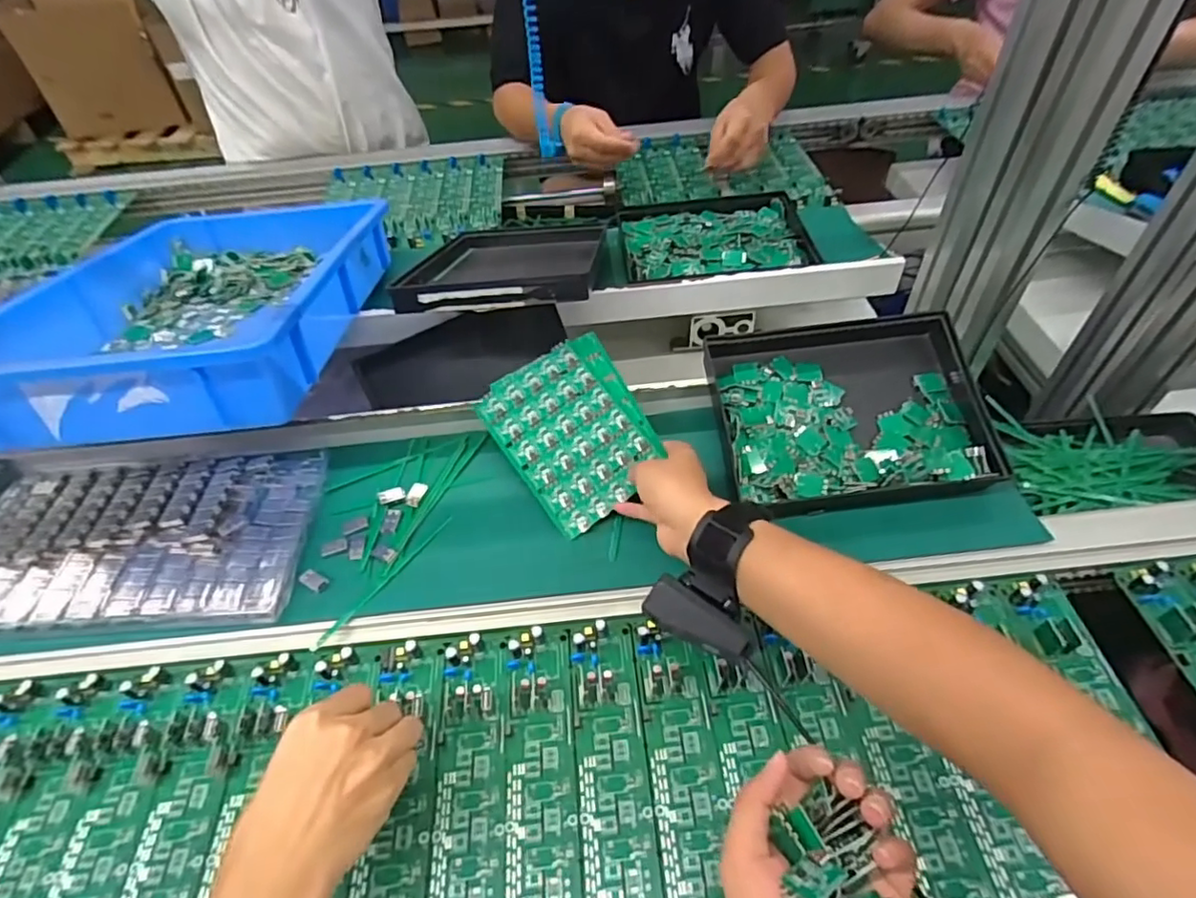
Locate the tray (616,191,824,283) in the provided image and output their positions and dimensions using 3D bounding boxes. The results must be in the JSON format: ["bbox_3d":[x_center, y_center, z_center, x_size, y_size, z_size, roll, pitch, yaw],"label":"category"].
[{"bbox_3d":[0.143,-0.273,0.784,0.231,0.032,0.192,-10,52,-5],"label":"tray"}]

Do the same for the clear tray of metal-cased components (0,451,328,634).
[{"bbox_3d":[-0.401,0.075,0.536,0.298,0.018,0.164,-3,52,2],"label":"clear tray of metal-cased components"}]

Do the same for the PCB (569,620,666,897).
[{"bbox_3d":[0.013,0.243,0.386,0.049,0.012,0.277,-6,52,-1],"label":"PCB"}]

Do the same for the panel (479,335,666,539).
[{"bbox_3d":[-0.020,-0.020,0.558,0.126,0.005,0.161,-35,69,-6],"label":"panel"}]

